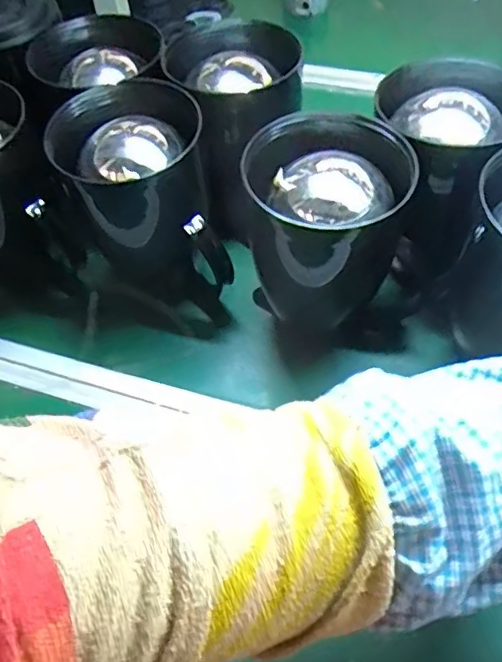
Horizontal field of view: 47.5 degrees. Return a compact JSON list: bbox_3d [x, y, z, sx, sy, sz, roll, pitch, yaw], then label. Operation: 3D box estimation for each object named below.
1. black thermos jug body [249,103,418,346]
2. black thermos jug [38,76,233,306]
[{"bbox_3d":[0.066,-0.081,0.504,0.122,0.190,0.114,-1,55,2],"label":"black thermos jug body"},{"bbox_3d":[-0.098,-0.117,0.531,0.122,0.168,0.124,-21,57,-12],"label":"black thermos jug"}]

